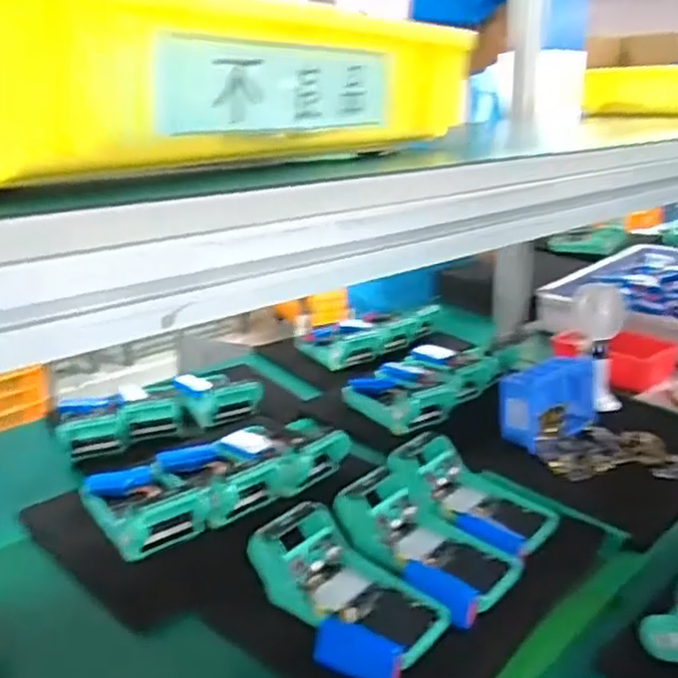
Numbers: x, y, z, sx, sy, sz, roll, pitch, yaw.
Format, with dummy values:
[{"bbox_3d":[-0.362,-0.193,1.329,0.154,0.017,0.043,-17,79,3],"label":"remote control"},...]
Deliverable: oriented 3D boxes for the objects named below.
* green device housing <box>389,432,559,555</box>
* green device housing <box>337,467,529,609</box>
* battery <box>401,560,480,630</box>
[{"bbox_3d":[0.145,0.162,0.747,0.172,0.060,0.114,18,27,41],"label":"green device housing"},{"bbox_3d":[0.081,0.189,0.669,0.099,0.057,0.170,-19,27,-41],"label":"green device housing"},{"bbox_3d":[0.087,0.223,0.612,0.024,0.027,0.075,-19,27,-40],"label":"battery"}]

